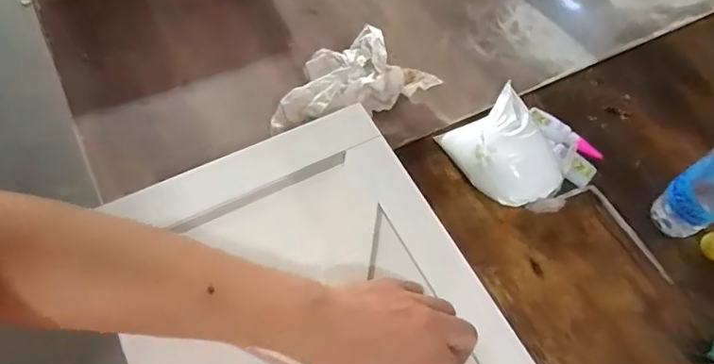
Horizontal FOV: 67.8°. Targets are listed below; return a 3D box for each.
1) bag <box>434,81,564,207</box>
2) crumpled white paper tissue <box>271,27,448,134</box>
[{"bbox_3d":[0.173,-0.033,0.628,0.097,0.059,0.132,-23,66,-14],"label":"bag"},{"bbox_3d":[-0.005,-0.127,0.645,0.211,0.084,0.111,-11,63,-9],"label":"crumpled white paper tissue"}]

